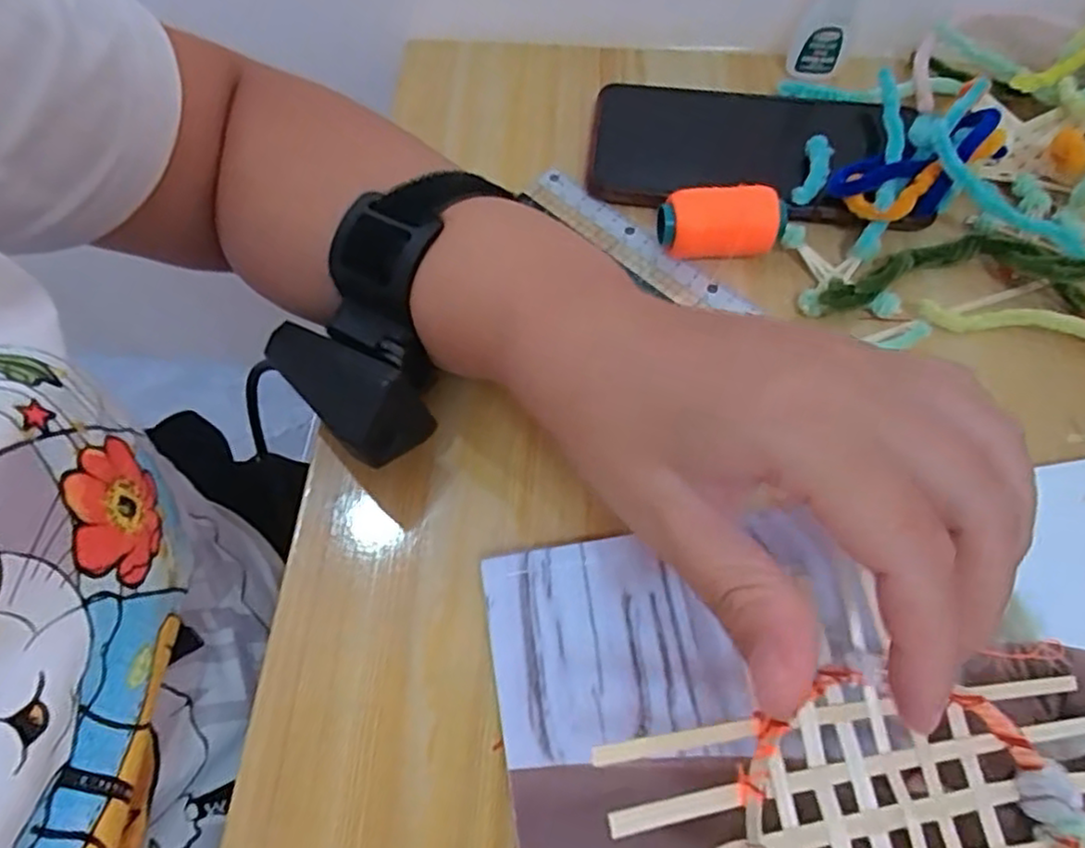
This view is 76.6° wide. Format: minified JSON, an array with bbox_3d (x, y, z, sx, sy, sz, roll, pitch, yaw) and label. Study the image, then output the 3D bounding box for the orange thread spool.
[{"bbox_3d":[0.081,-0.087,0.309,0.057,0.024,0.029,-2,62,1],"label":"orange thread spool"}]

